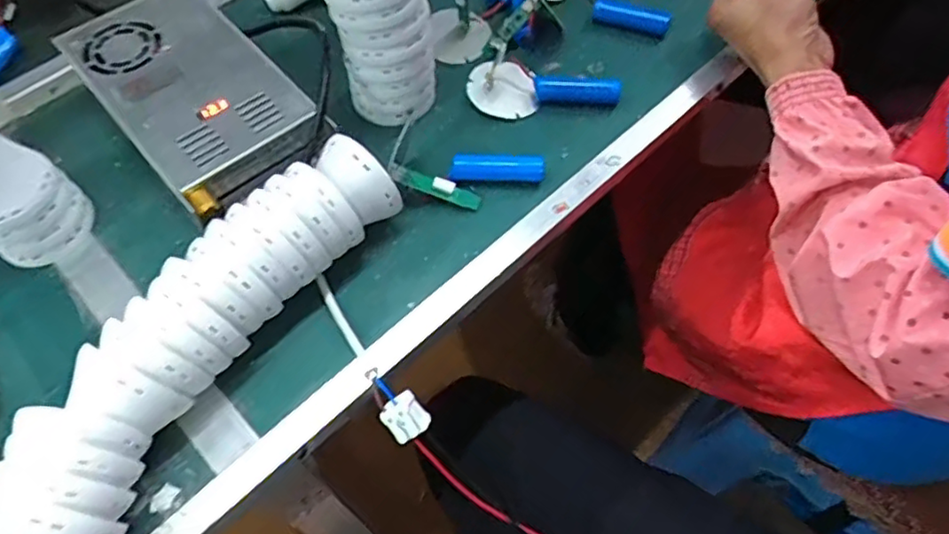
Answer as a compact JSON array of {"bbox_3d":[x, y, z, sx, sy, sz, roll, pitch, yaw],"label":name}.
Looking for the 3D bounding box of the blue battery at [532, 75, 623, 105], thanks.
[{"bbox_3d":[0.083,-0.144,0.525,0.070,0.018,0.022,8,58,5],"label":"blue battery"}]

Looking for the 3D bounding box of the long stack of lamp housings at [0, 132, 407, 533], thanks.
[{"bbox_3d":[-0.168,0.061,0.374,0.077,0.068,0.336,26,62,16],"label":"long stack of lamp housings"}]

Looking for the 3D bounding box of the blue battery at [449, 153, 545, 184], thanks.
[{"bbox_3d":[0.017,-0.071,0.481,0.068,0.020,0.018,6,58,4],"label":"blue battery"}]

